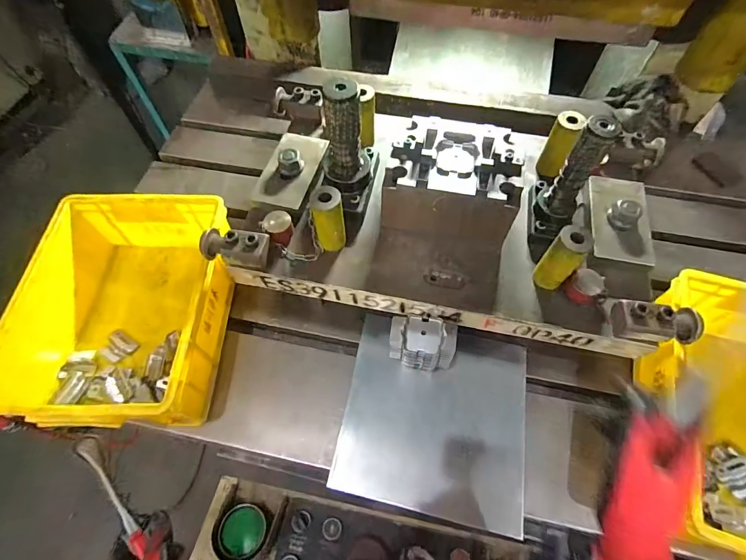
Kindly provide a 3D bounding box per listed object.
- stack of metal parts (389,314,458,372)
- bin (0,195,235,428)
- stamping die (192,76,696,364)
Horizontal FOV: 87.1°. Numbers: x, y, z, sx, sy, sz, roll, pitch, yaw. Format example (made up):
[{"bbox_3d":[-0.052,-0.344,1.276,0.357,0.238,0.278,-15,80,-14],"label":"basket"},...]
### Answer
[{"bbox_3d":[0.072,0.101,0.581,0.096,0.095,0.064,8,61,5],"label":"stack of metal parts"},{"bbox_3d":[-0.364,0.045,0.602,0.256,0.135,0.334,1,61,1],"label":"bin"},{"bbox_3d":[0.111,-0.140,0.549,0.629,0.201,0.339,10,61,6],"label":"stamping die"}]

